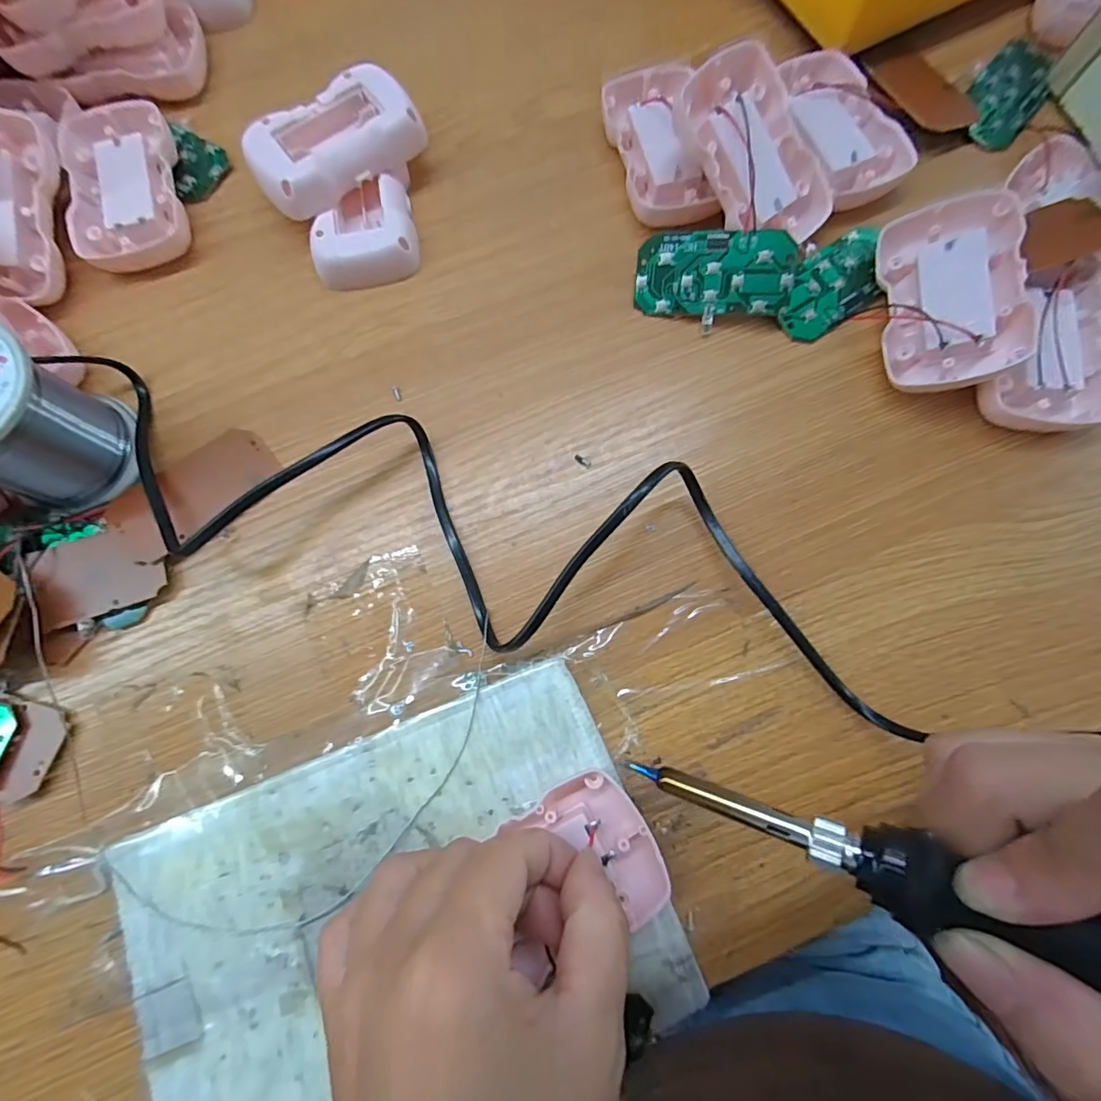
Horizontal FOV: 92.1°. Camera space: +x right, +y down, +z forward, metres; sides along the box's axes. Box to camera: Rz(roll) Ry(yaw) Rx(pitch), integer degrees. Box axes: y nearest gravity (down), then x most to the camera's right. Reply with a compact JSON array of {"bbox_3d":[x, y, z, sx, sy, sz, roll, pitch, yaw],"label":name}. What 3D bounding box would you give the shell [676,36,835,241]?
[{"bbox_3d":[0.099,-0.191,0.256,0.058,0.013,0.086,-33,104,-15],"label":"shell"}]

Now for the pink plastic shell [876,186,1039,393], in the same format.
[{"bbox_3d":[0.186,-0.120,0.247,0.053,0.017,0.086,-6,76,33],"label":"pink plastic shell"}]

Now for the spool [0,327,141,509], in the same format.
[{"bbox_3d":[-0.229,-0.054,0.227,0.064,0.060,0.060,20,78,5],"label":"spool"}]

